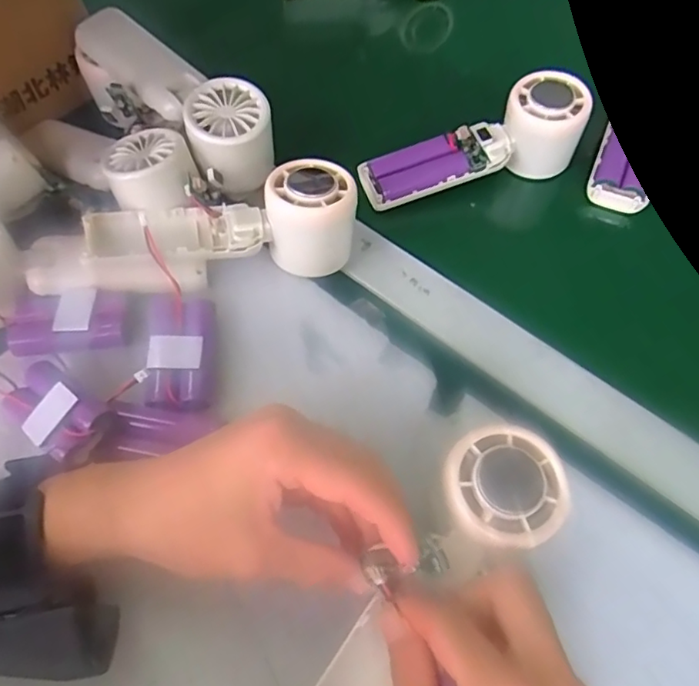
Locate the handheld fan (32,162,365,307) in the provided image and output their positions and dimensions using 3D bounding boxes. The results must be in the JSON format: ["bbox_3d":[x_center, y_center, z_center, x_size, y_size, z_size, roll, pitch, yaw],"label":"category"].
[{"bbox_3d":[-0.095,-0.065,0.351,0.202,0.044,0.057,-13,63,-8],"label":"handheld fan"}]

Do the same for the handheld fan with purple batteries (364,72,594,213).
[{"bbox_3d":[0.089,-0.145,0.412,0.163,0.047,0.047,-17,61,-6],"label":"handheld fan with purple batteries"}]

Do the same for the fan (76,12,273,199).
[{"bbox_3d":[-0.125,-0.164,0.395,0.170,0.053,0.063,32,66,15],"label":"fan"}]

